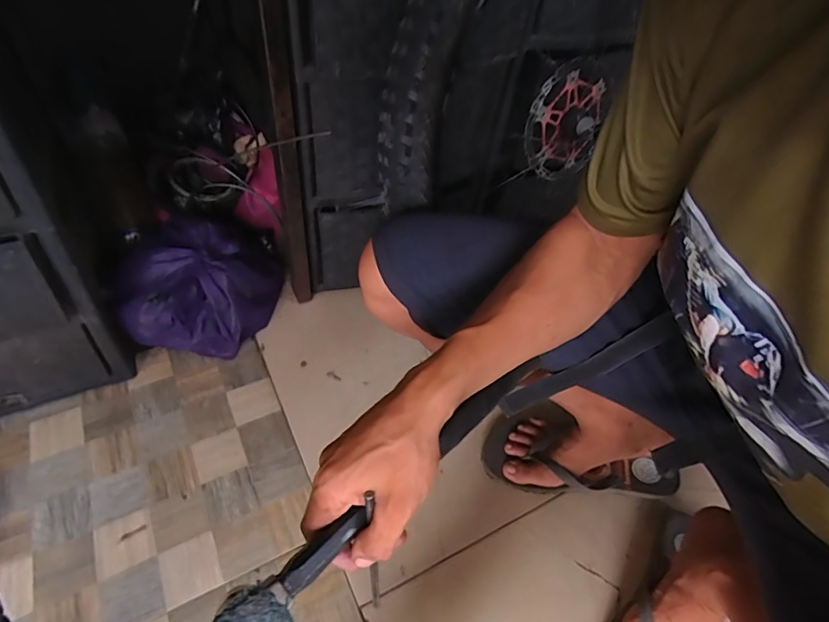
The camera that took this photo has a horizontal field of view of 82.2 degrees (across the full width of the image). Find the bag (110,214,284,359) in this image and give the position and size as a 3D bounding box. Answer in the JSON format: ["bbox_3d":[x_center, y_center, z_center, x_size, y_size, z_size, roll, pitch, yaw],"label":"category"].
[{"bbox_3d":[-0.340,-0.038,0.784,0.244,0.165,0.190,-14,51,-18],"label":"bag"}]

